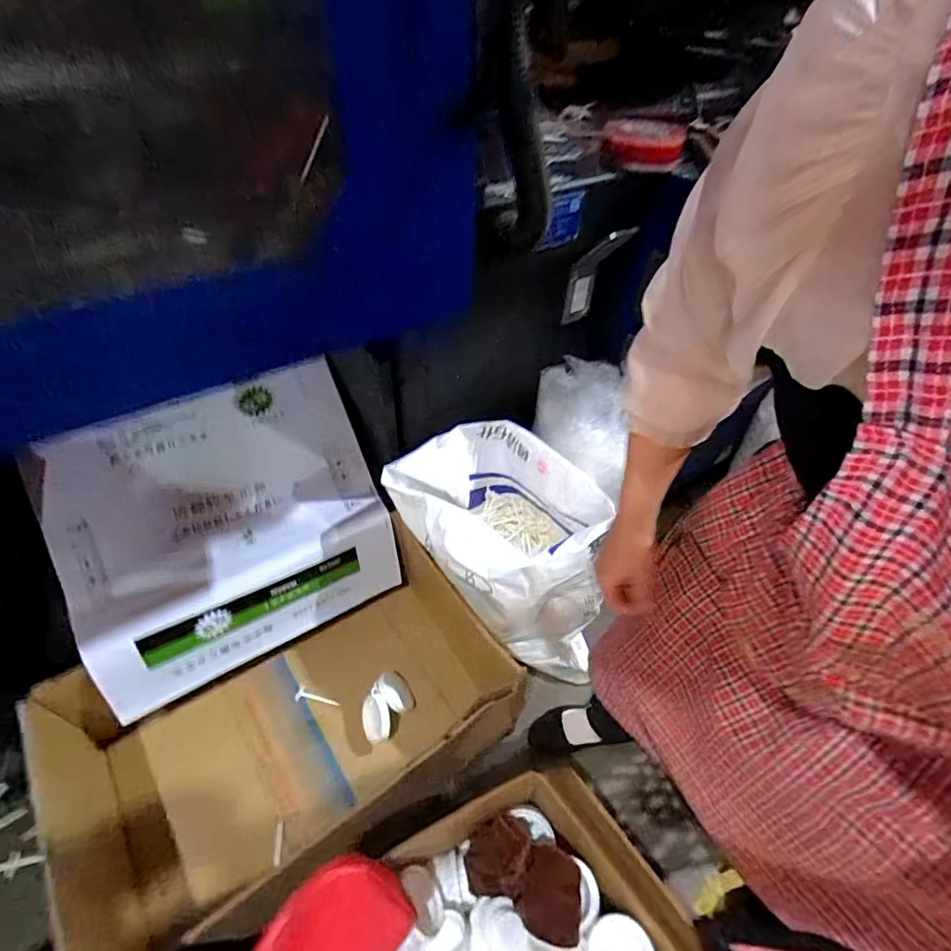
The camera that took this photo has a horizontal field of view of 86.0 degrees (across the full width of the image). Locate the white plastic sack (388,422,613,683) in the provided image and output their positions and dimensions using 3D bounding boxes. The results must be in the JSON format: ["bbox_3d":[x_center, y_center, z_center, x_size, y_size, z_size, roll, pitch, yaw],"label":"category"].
[{"bbox_3d":[0.072,0.178,1.065,0.446,0.417,0.270,34,54,27],"label":"white plastic sack"}]

